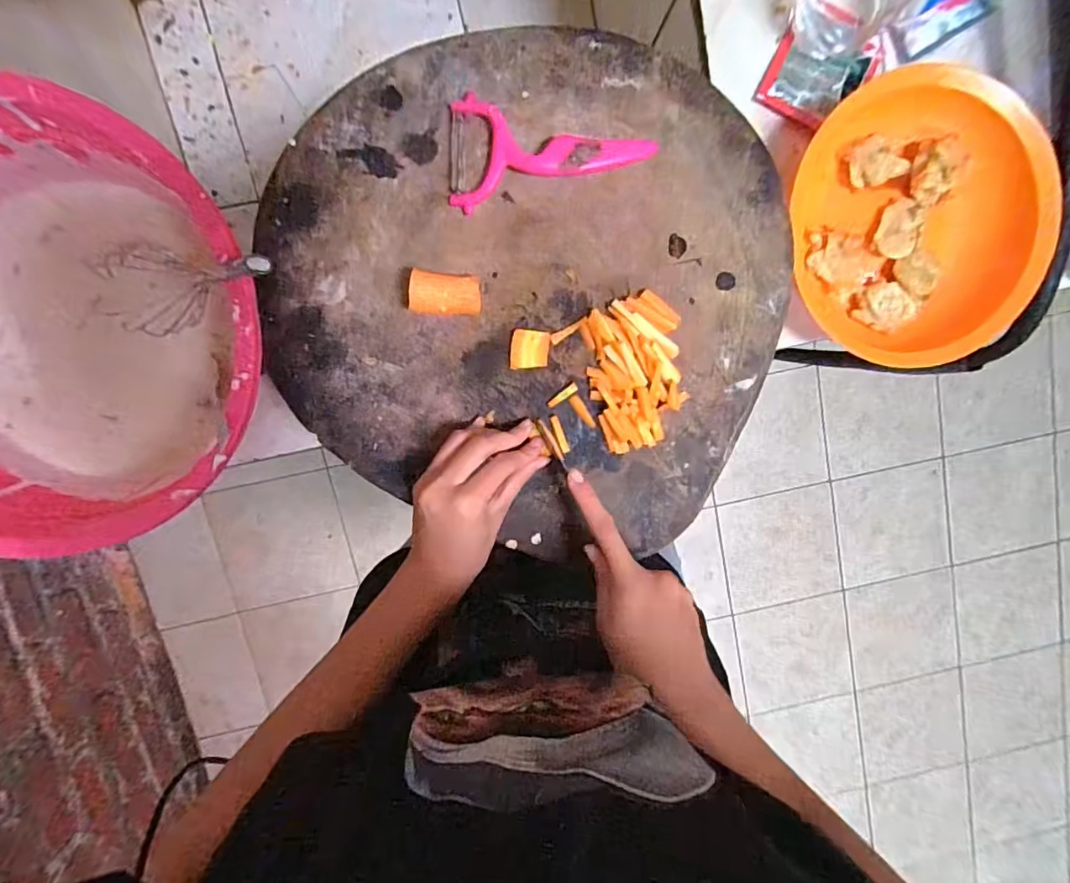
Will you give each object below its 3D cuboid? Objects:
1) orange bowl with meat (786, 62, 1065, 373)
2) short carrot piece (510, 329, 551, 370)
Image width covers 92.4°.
[{"bbox_3d":[0.301,-0.170,0.401,0.175,0.041,0.207,-26,100,0],"label":"orange bowl with meat"},{"bbox_3d":[-0.003,-0.065,0.363,0.027,0.004,0.027,5,99,-5],"label":"short carrot piece"}]

